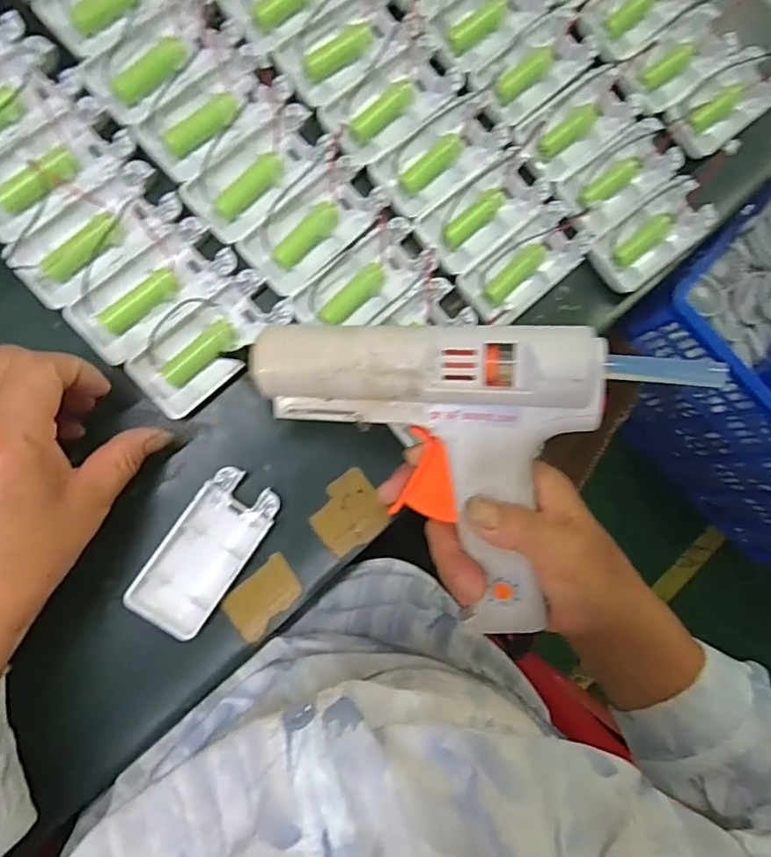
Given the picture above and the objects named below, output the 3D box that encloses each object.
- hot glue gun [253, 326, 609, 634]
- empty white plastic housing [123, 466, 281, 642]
[{"bbox_3d":[0.015,0.011,0.299,0.165,0.039,0.154,10,113,8],"label":"hot glue gun"},{"bbox_3d":[-0.104,0.071,0.329,0.046,0.017,0.095,35,83,-7],"label":"empty white plastic housing"}]

